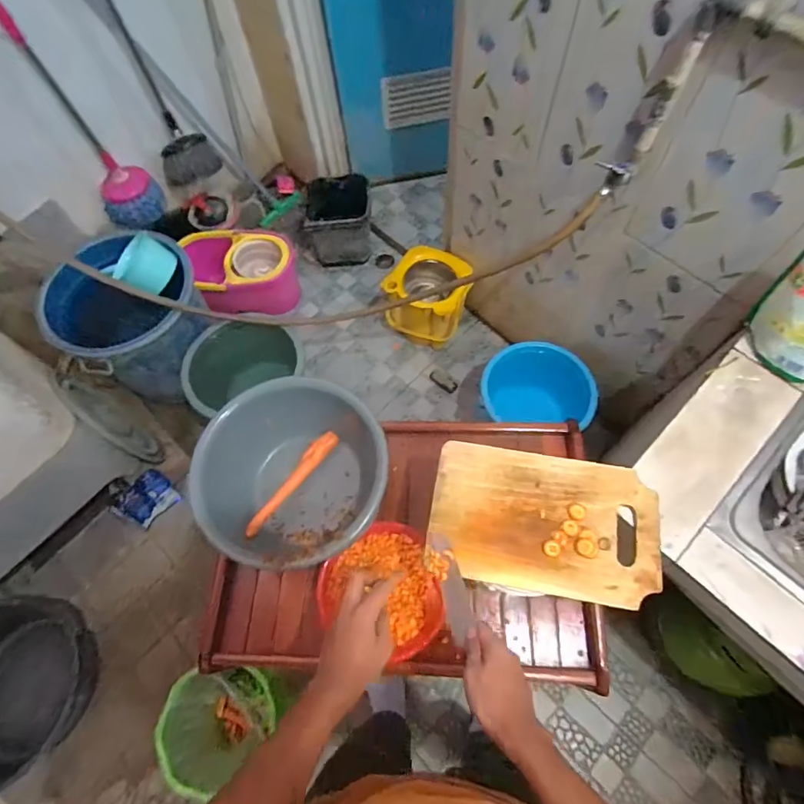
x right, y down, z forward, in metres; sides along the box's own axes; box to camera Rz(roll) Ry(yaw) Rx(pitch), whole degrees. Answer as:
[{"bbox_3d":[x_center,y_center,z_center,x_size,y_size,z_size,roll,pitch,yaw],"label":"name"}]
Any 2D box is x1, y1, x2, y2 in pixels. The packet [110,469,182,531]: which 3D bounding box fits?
[{"bbox_3d":[-0.773,0.298,1.401,0.158,0.137,0.011,-46,34,-13],"label":"packet"}]

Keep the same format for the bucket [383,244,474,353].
[{"bbox_3d":[0.090,-0.351,1.557,0.246,0.285,0.234,-1,66,2],"label":"bucket"}]

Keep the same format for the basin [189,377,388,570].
[{"bbox_3d":[-0.175,0.127,0.781,0.295,0.176,0.290,-1,66,2],"label":"basin"}]

